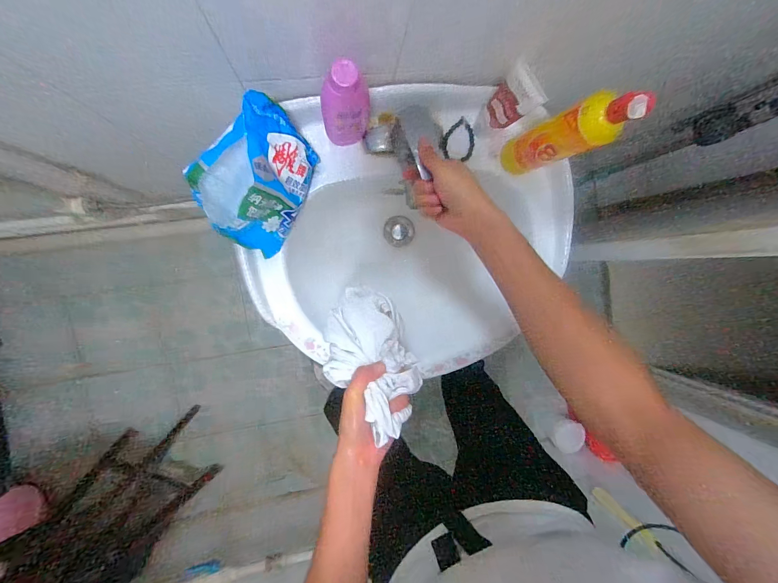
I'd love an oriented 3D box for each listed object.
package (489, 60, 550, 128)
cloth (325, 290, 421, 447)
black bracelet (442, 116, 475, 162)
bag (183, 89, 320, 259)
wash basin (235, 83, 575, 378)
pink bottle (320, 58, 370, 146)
[{"bbox_3d":[0.161,-0.257,0.470,0.015,0.150,0.056,-30,97,-5],"label":"package"},{"bbox_3d":[-0.023,0.083,0.428,0.111,0.085,0.163,-29,97,-5],"label":"cloth"},{"bbox_3d":[0.118,-0.246,0.544,0.053,0.012,0.060,37,88,-8],"label":"black bracelet"},{"bbox_3d":[-0.175,-0.151,0.449,0.114,0.125,0.176,31,89,-9],"label":"bag"},{"bbox_3d":[0.034,-0.085,0.615,0.540,0.188,0.453,-3,94,-8],"label":"wash basin"},{"bbox_3d":[-0.054,-0.245,0.435,0.061,0.154,0.060,6,93,-8],"label":"pink bottle"}]

